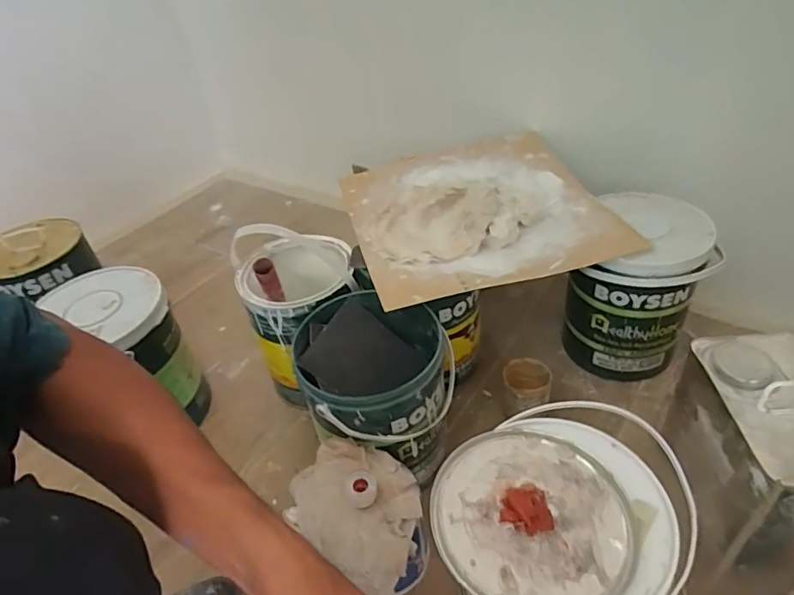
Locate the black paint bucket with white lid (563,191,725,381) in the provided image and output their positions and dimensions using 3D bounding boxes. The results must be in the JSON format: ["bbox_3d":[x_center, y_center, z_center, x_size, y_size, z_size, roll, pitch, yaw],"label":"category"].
[{"bbox_3d":[0.337,-0.016,0.749,0.155,0.204,0.186,9,44,18],"label":"black paint bucket with white lid"}]

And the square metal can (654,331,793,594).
[{"bbox_3d":[0.335,0.173,0.514,0.119,0.235,0.161,-3,42,5],"label":"square metal can"}]

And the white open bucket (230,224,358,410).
[{"bbox_3d":[-0.135,0.008,0.758,0.152,0.292,0.160,-10,40,-3],"label":"white open bucket"}]

